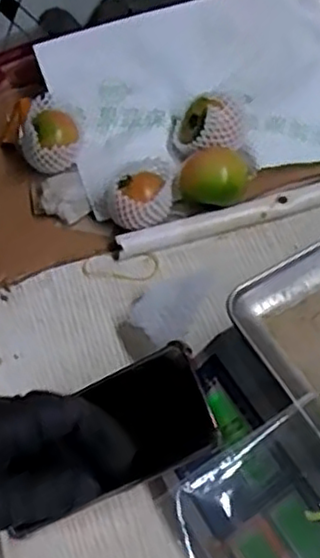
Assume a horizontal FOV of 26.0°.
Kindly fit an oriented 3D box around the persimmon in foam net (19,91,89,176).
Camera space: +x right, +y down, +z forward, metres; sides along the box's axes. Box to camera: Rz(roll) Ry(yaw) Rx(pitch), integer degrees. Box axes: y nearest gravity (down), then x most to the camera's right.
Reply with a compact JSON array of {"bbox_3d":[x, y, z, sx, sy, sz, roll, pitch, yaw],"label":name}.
[{"bbox_3d":[-0.098,-0.131,0.630,0.059,0.045,0.067,-9,58,-3],"label":"persimmon in foam net"}]

